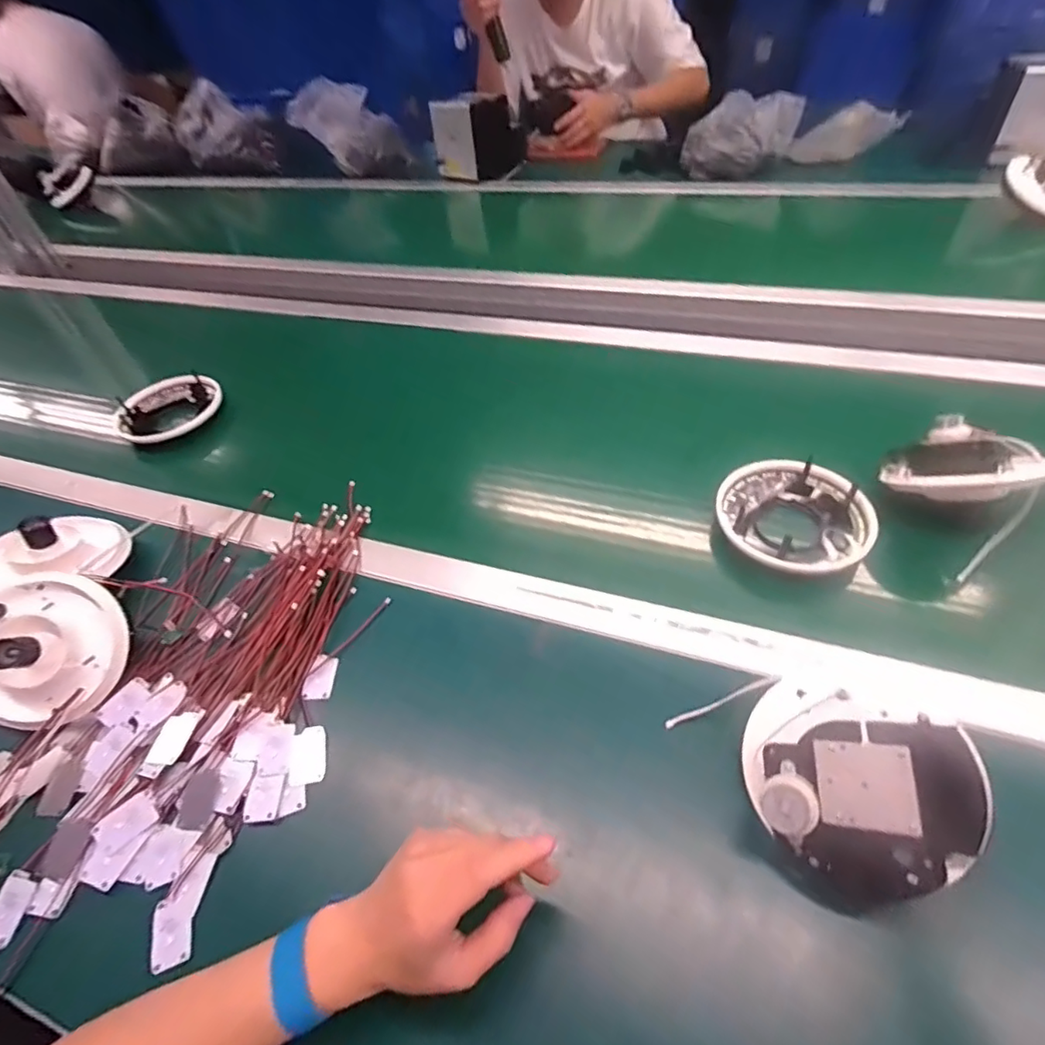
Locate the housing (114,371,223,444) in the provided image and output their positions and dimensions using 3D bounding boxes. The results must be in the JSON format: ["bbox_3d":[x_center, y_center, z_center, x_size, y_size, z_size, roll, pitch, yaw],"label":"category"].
[{"bbox_3d":[-0.465,-0.150,0.740,0.132,0.037,0.096,-33,52,-22],"label":"housing"}]

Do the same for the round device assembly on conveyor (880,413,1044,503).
[{"bbox_3d":[0.391,-0.046,0.495,0.089,0.051,0.107,-44,43,0],"label":"round device assembly on conveyor"}]

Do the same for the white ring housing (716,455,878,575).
[{"bbox_3d":[0.253,-0.008,0.525,0.136,0.035,0.117,30,58,29],"label":"white ring housing"}]

